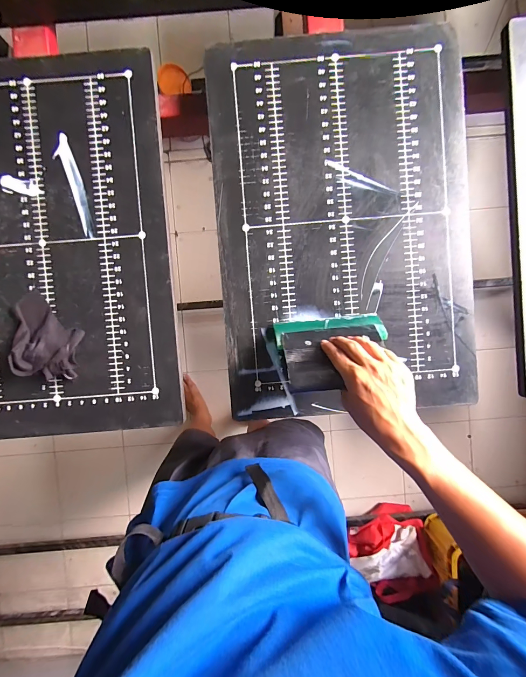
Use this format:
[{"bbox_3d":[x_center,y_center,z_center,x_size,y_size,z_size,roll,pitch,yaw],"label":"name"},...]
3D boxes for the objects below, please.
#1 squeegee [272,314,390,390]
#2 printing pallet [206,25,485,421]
[{"bbox_3d":[0.104,0.012,0.437,0.160,0.135,0.014,-7,132,-3],"label":"squeegee"},{"bbox_3d":[0.135,-0.175,0.482,0.402,0.012,0.574,-4,91,1],"label":"printing pallet"}]

